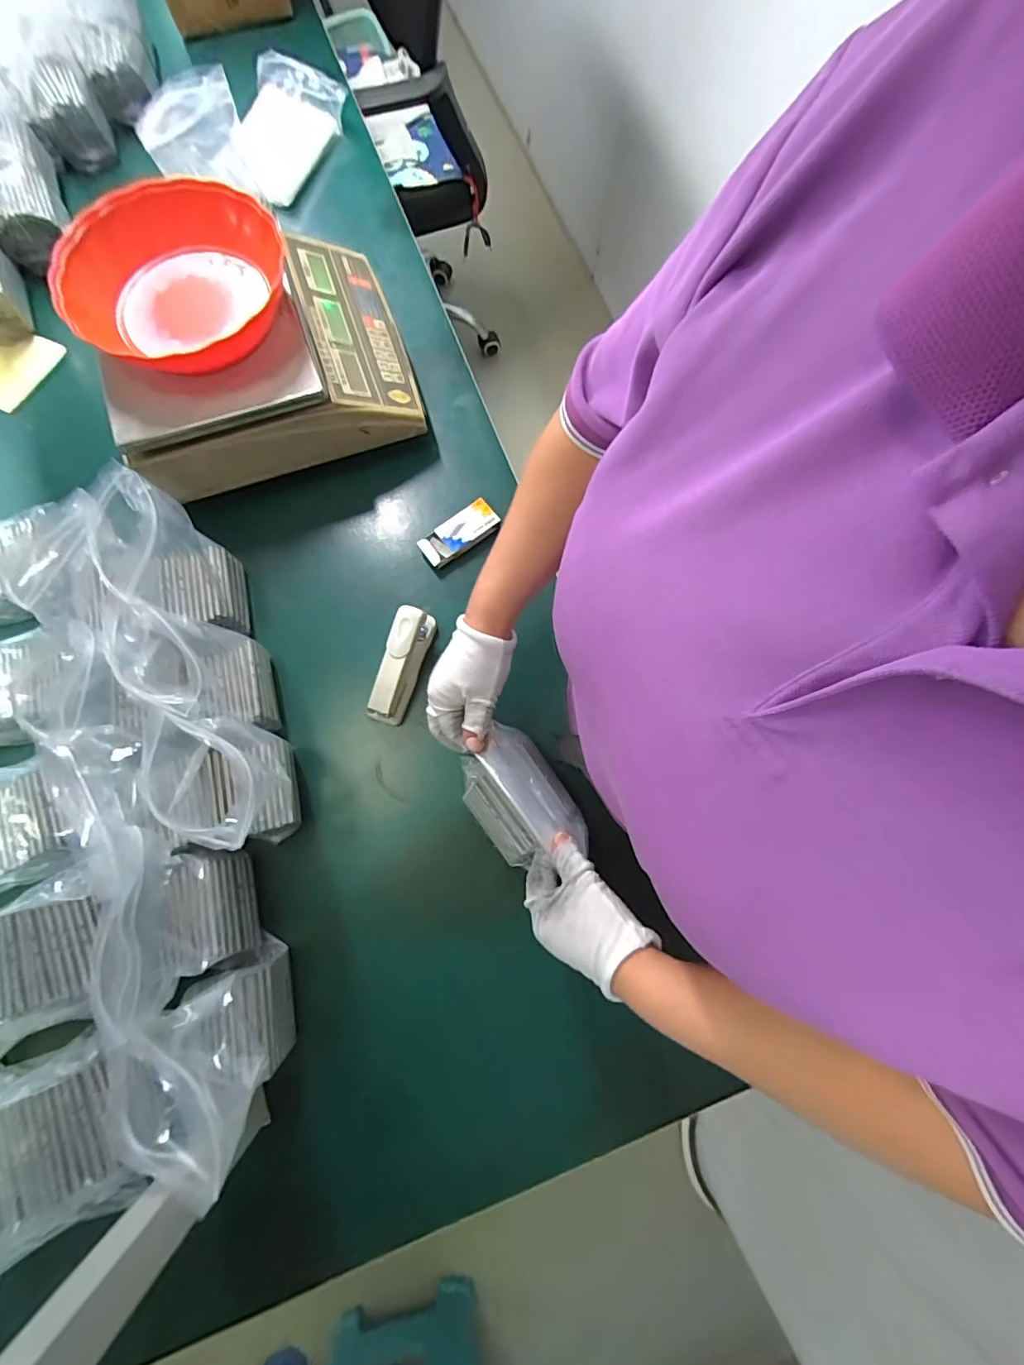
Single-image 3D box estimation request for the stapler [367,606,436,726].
[{"bbox_3d":[-0.115,-0.018,0.521,0.031,0.065,0.121,16,77,2],"label":"stapler"}]

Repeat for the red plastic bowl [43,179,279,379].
[{"bbox_3d":[-0.329,-0.390,0.491,0.197,0.048,0.205,0,77,-1],"label":"red plastic bowl"}]

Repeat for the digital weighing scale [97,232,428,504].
[{"bbox_3d":[-0.286,-0.375,0.568,0.314,0.093,0.267,-20,78,-6],"label":"digital weighing scale"}]

